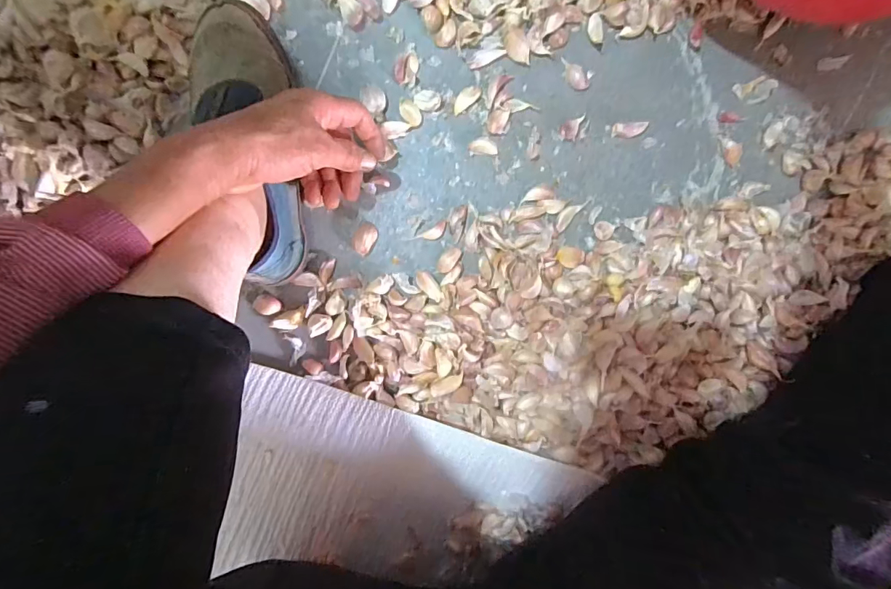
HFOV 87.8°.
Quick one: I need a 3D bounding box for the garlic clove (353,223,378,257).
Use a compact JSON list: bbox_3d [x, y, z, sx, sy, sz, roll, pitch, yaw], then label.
[{"bbox_3d":[-0.074,-0.051,0.421,0.018,0.009,0.028,26,92,-6],"label":"garlic clove"}]

